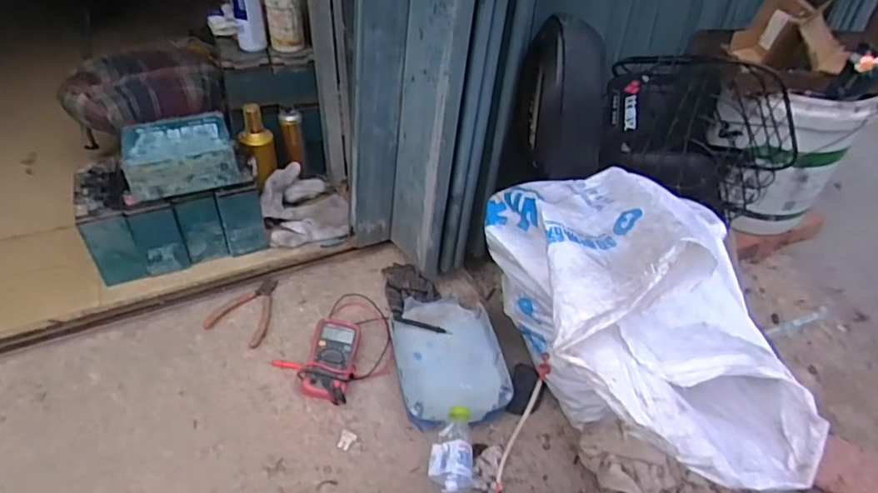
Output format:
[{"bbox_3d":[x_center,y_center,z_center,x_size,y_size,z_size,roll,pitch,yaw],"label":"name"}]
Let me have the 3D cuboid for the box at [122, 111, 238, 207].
[{"bbox_3d":[-0.474,-0.165,1.023,0.185,0.090,0.153,-13,41,-19],"label":"box"}]

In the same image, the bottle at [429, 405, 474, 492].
[{"bbox_3d":[0.017,0.345,0.801,0.066,0.072,0.232,4,39,1],"label":"bottle"}]

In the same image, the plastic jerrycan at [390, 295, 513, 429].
[{"bbox_3d":[0.013,0.202,0.970,0.184,0.071,0.246,-7,40,-11],"label":"plastic jerrycan"}]

